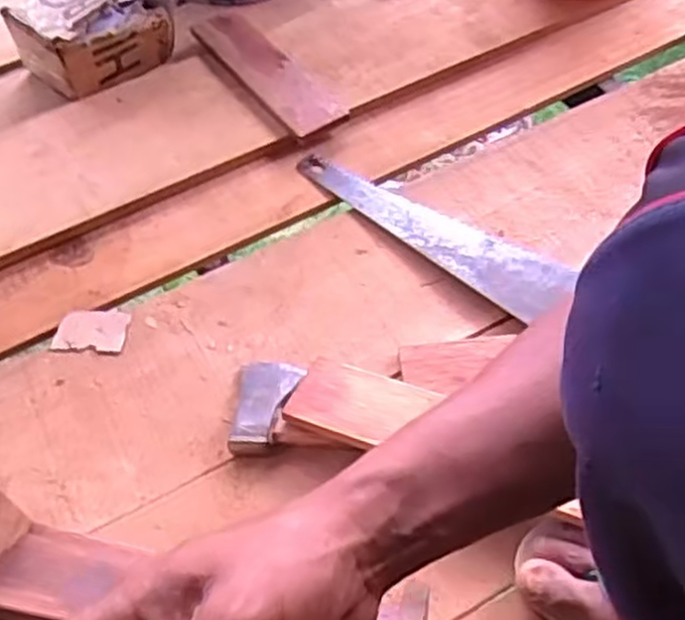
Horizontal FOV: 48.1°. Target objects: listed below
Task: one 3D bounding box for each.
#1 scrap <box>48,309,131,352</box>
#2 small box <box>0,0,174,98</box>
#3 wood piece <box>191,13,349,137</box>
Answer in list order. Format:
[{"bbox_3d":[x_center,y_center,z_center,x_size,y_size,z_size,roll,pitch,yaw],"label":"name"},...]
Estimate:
[{"bbox_3d":[-0.233,0.018,0.712,0.065,0.004,0.046,2,54,5],"label":"scrap"},{"bbox_3d":[-0.290,-0.331,0.900,0.168,0.089,0.125,-32,60,-18],"label":"small box"},{"bbox_3d":[-0.089,-0.276,0.893,0.064,0.026,0.234,-36,63,-18],"label":"wood piece"}]

